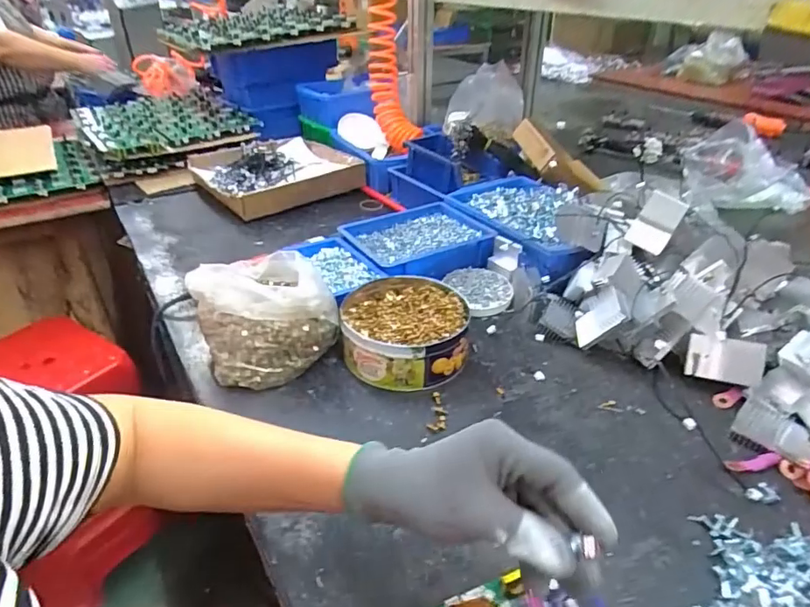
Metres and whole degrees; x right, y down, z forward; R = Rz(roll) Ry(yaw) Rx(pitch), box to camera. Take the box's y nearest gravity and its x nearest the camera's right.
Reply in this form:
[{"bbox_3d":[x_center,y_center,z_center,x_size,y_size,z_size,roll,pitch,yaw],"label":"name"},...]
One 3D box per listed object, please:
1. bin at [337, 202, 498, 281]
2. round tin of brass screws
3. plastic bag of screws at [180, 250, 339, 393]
[{"bbox_3d":[0.020,-0.093,0.785,0.193,0.049,0.160,-20,39,-27],"label":"bin"},{"bbox_3d":[0.000,0.033,0.618,0.144,0.058,0.148,-1,33,0],"label":"round tin of brass screws"},{"bbox_3d":[-0.164,0.009,0.606,0.142,0.107,0.142,-19,37,-25],"label":"plastic bag of screws"}]

